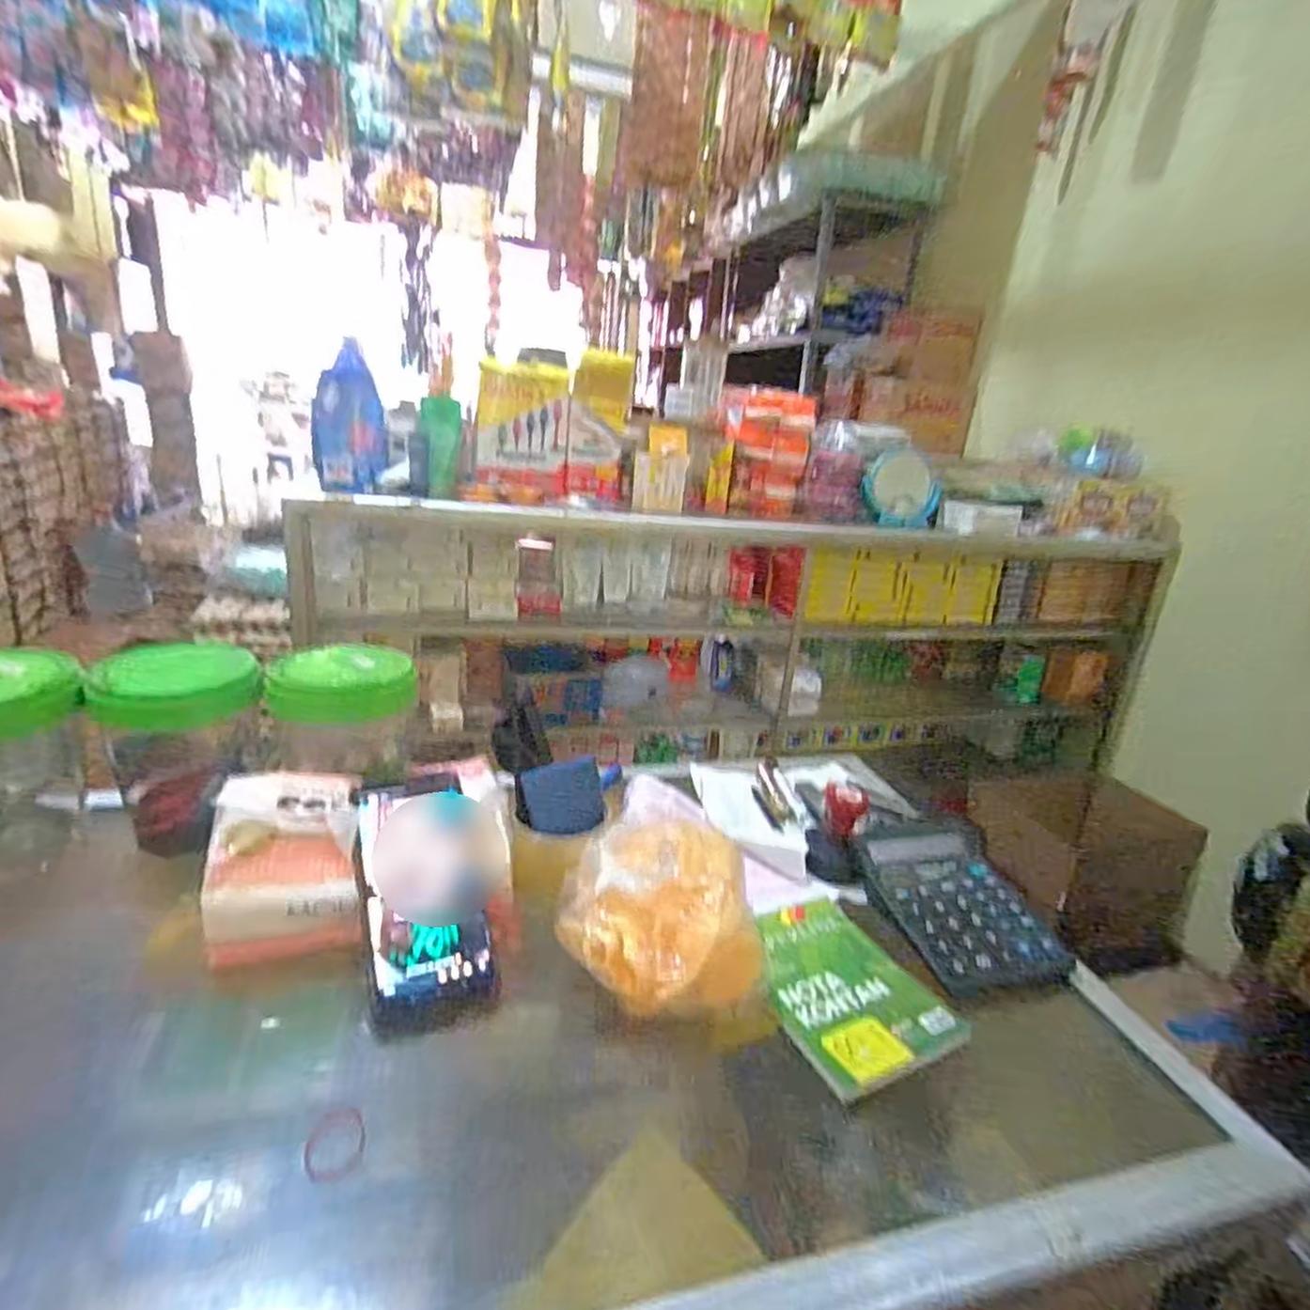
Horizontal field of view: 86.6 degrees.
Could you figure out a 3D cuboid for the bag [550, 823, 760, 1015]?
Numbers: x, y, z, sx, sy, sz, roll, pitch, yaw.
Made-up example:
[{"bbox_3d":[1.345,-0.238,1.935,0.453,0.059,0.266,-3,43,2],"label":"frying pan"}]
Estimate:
[{"bbox_3d":[0.002,0.174,0.474,0.134,0.086,0.108,0,21,-17],"label":"bag"}]

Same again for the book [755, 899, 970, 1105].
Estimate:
[{"bbox_3d":[0.127,0.228,0.484,0.108,0.013,0.144,-5,23,-30],"label":"book"}]

